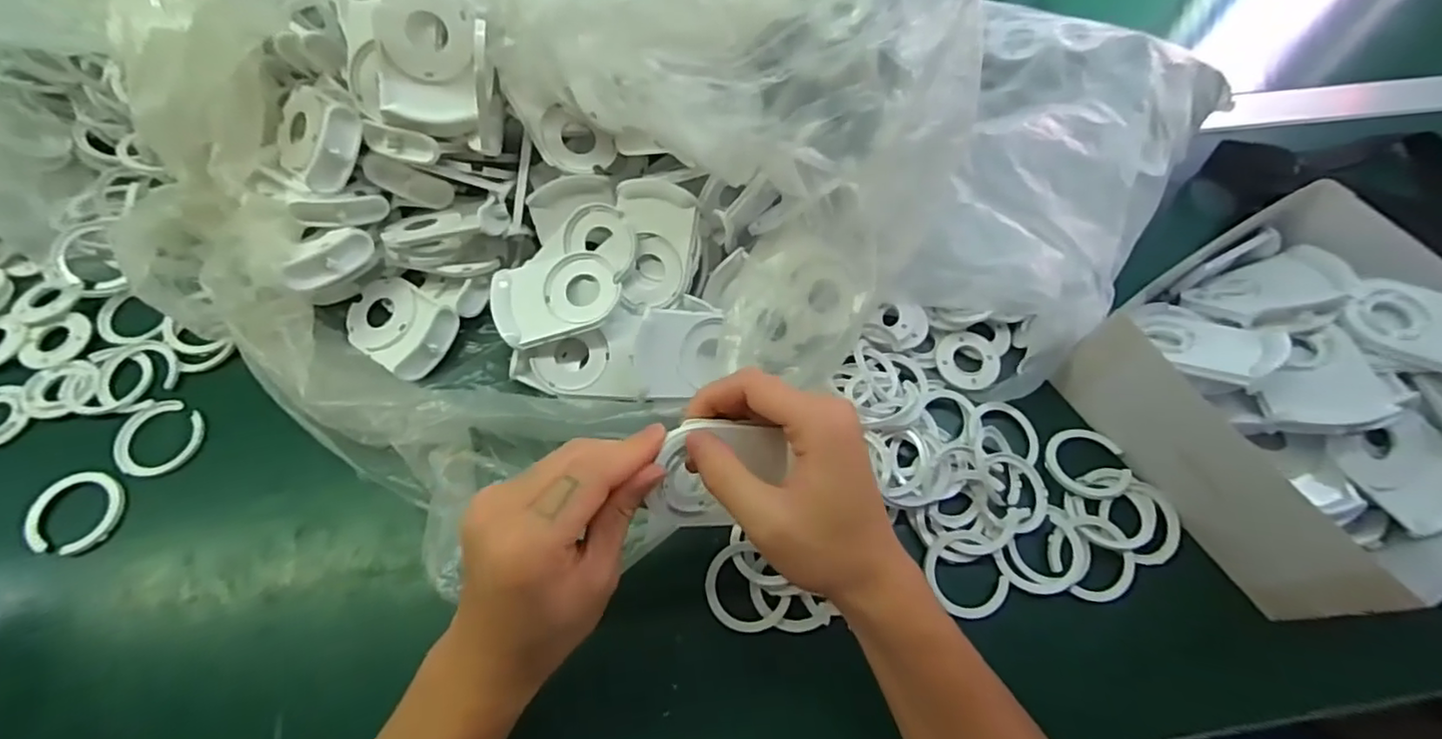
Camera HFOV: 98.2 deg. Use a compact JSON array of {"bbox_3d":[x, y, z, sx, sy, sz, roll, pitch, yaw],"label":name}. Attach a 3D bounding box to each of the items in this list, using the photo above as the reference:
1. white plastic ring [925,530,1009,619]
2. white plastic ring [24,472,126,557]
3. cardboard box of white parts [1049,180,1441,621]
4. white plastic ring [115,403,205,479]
[{"bbox_3d":[0.152,0.125,0.383,0.043,0.008,0.050,-26,66,-12],"label":"white plastic ring"},{"bbox_3d":[-0.402,0.089,0.389,0.049,0.009,0.049,5,64,3],"label":"white plastic ring"},{"bbox_3d":[0.372,0.010,0.390,0.212,0.081,0.207,-30,67,-14],"label":"cardboard box of white parts"},{"bbox_3d":[-0.371,0.045,0.411,0.048,0.005,0.051,0,64,0],"label":"white plastic ring"}]

